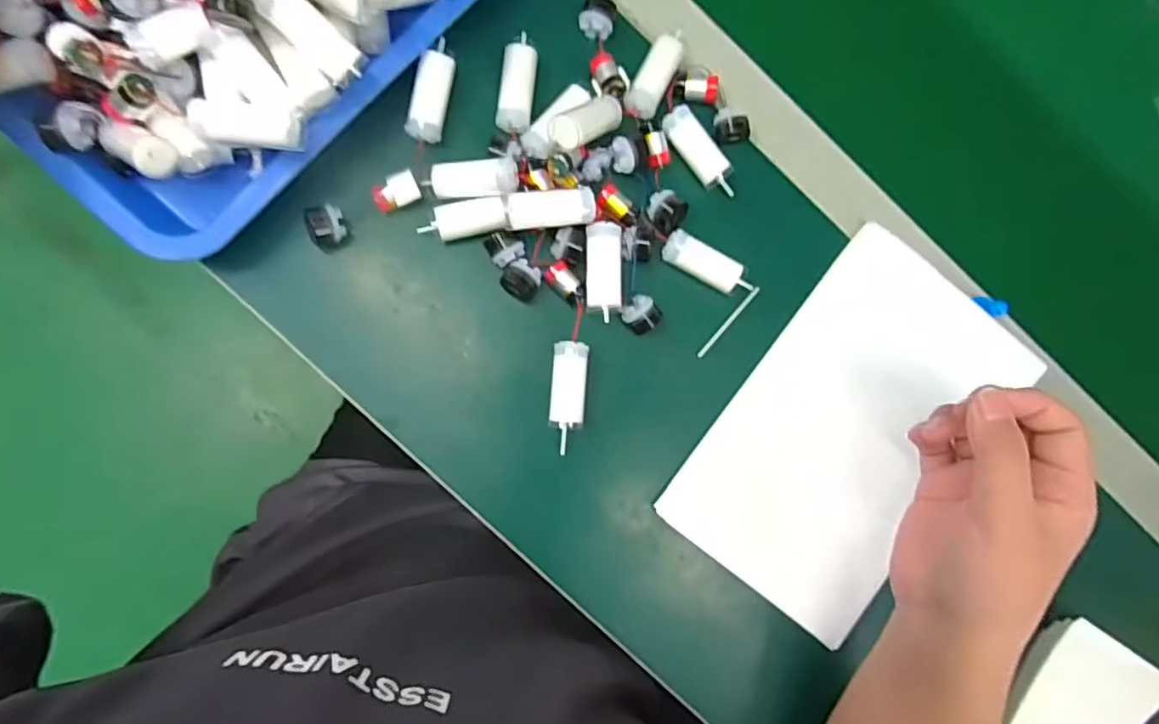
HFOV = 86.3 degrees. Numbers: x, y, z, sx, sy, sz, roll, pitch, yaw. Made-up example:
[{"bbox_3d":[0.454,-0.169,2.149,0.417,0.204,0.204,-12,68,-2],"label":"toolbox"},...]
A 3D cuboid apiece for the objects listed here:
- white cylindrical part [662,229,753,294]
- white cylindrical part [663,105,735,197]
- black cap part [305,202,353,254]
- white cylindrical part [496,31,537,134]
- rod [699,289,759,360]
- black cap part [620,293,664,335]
[{"bbox_3d":[0.081,-0.060,0.387,0.060,0.014,0.020,28,85,-4],"label":"white cylindrical part"},{"bbox_3d":[0.075,-0.130,0.385,0.019,0.014,0.062,-39,92,-7],"label":"white cylindrical part"},{"bbox_3d":[-0.147,-0.079,0.362,0.024,0.021,0.023,-28,91,-7],"label":"black cap part"},{"bbox_3d":[-0.038,-0.168,0.379,0.021,0.015,0.058,6,87,-6],"label":"white cylindrical part"},{"bbox_3d":[0.094,-0.025,0.389,0.004,0.004,0.058,41,84,-3],"label":"rod"},{"bbox_3d":[0.038,-0.028,0.380,0.022,0.016,0.021,43,84,-3],"label":"black cap part"}]

